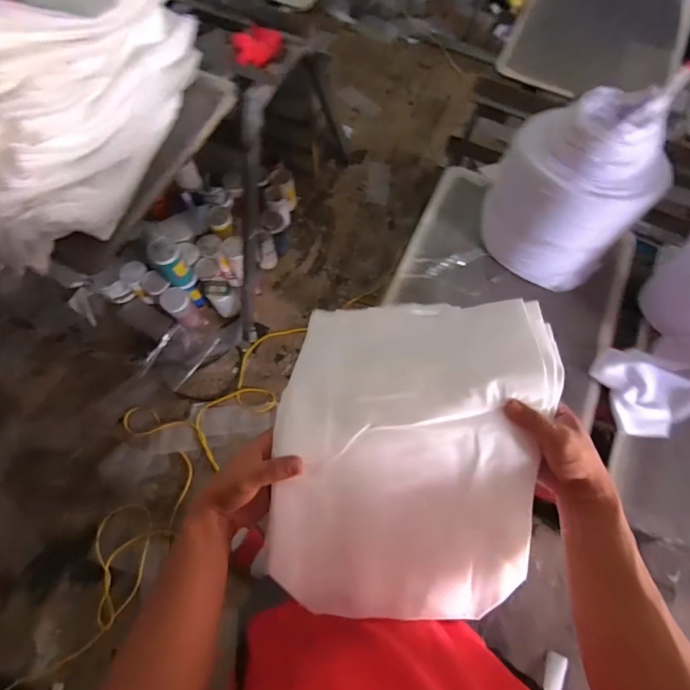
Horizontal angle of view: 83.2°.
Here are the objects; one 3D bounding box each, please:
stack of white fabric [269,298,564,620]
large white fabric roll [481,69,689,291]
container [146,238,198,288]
[{"bbox_3d":[0.078,0.109,0.467,0.304,0.095,0.381,11,70,2],"label":"stack of white fabric"},{"bbox_3d":[0.386,-0.244,0.671,0.205,0.272,0.192,1,70,-1],"label":"large white fabric roll"},{"bbox_3d":[-0.603,-0.282,1.344,0.105,0.201,0.105,-30,73,-12],"label":"container"}]

